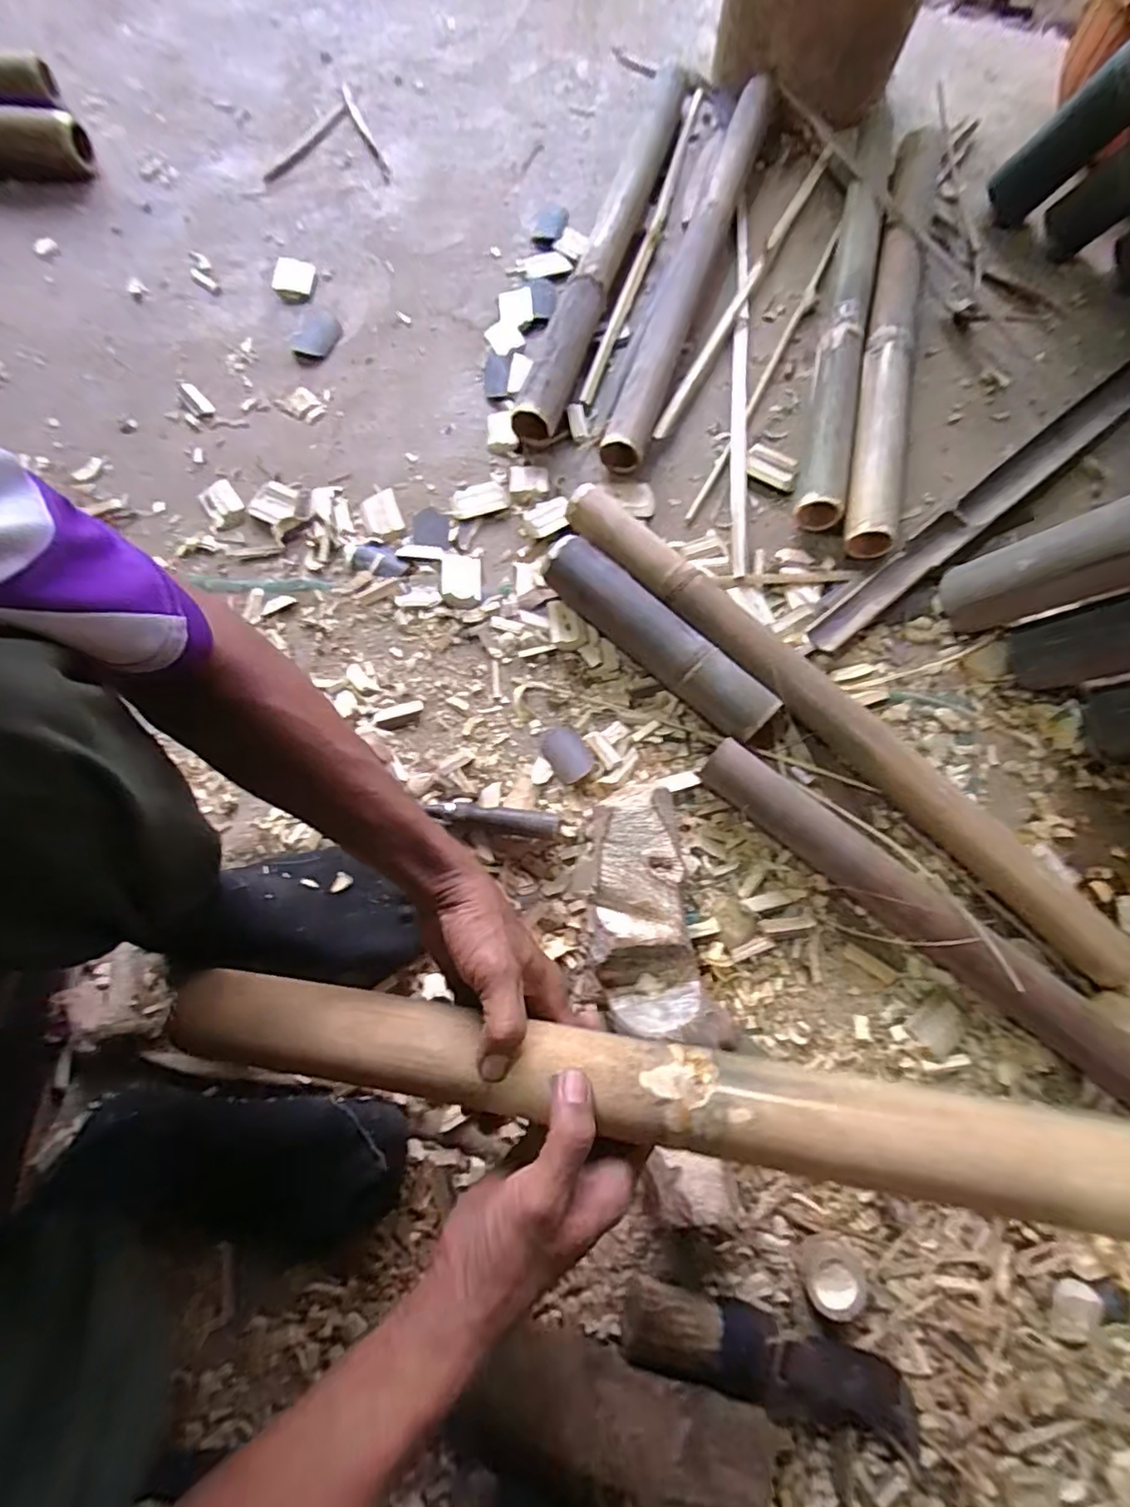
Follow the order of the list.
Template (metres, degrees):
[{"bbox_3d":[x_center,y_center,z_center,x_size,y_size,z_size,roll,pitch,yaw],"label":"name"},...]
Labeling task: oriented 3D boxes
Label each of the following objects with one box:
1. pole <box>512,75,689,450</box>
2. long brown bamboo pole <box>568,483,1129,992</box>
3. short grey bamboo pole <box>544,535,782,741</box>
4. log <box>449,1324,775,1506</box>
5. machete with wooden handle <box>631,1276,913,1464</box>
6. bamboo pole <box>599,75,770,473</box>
[{"bbox_3d":[0.055,-0.660,0.763,0.063,0.051,0.635,18,75,5],"label":"pole"},{"bbox_3d":[0.248,-0.039,0.580,0.659,0.058,0.046,44,79,11],"label":"long brown bamboo pole"},{"bbox_3d":[0.089,-0.112,0.597,0.263,0.064,0.053,41,78,11],"label":"short grey bamboo pole"},{"bbox_3d":[0.042,0.477,0.433,0.216,0.063,0.068,17,75,5],"label":"log"},{"bbox_3d":[0.157,0.464,0.449,0.229,0.039,0.060,20,75,5],"label":"machete with wooden handle"},{"bbox_3d":[0.158,-0.616,0.753,0.057,0.042,0.629,18,75,5],"label":"bamboo pole"}]

